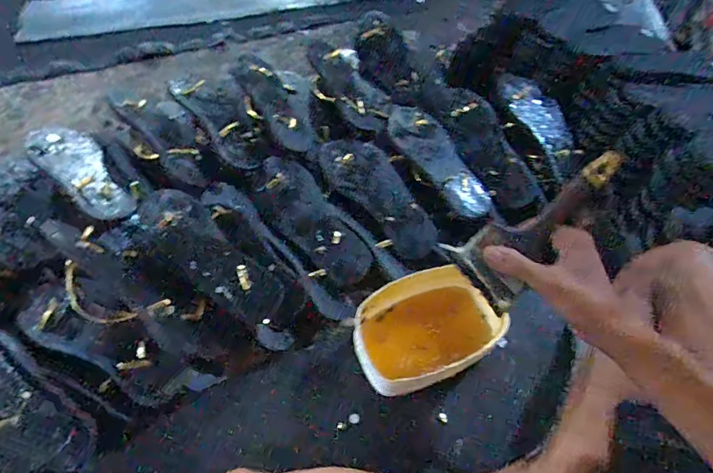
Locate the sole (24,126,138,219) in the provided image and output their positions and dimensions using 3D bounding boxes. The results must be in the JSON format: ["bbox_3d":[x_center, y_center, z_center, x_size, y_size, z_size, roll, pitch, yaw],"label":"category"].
[{"bbox_3d":[-0.429,-0.102,0.676,0.219,0.022,0.089,40,44,15],"label":"sole"}]

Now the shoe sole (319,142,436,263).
[{"bbox_3d":[0.037,-0.075,0.705,0.094,0.030,0.246,-34,68,-21],"label":"shoe sole"}]

